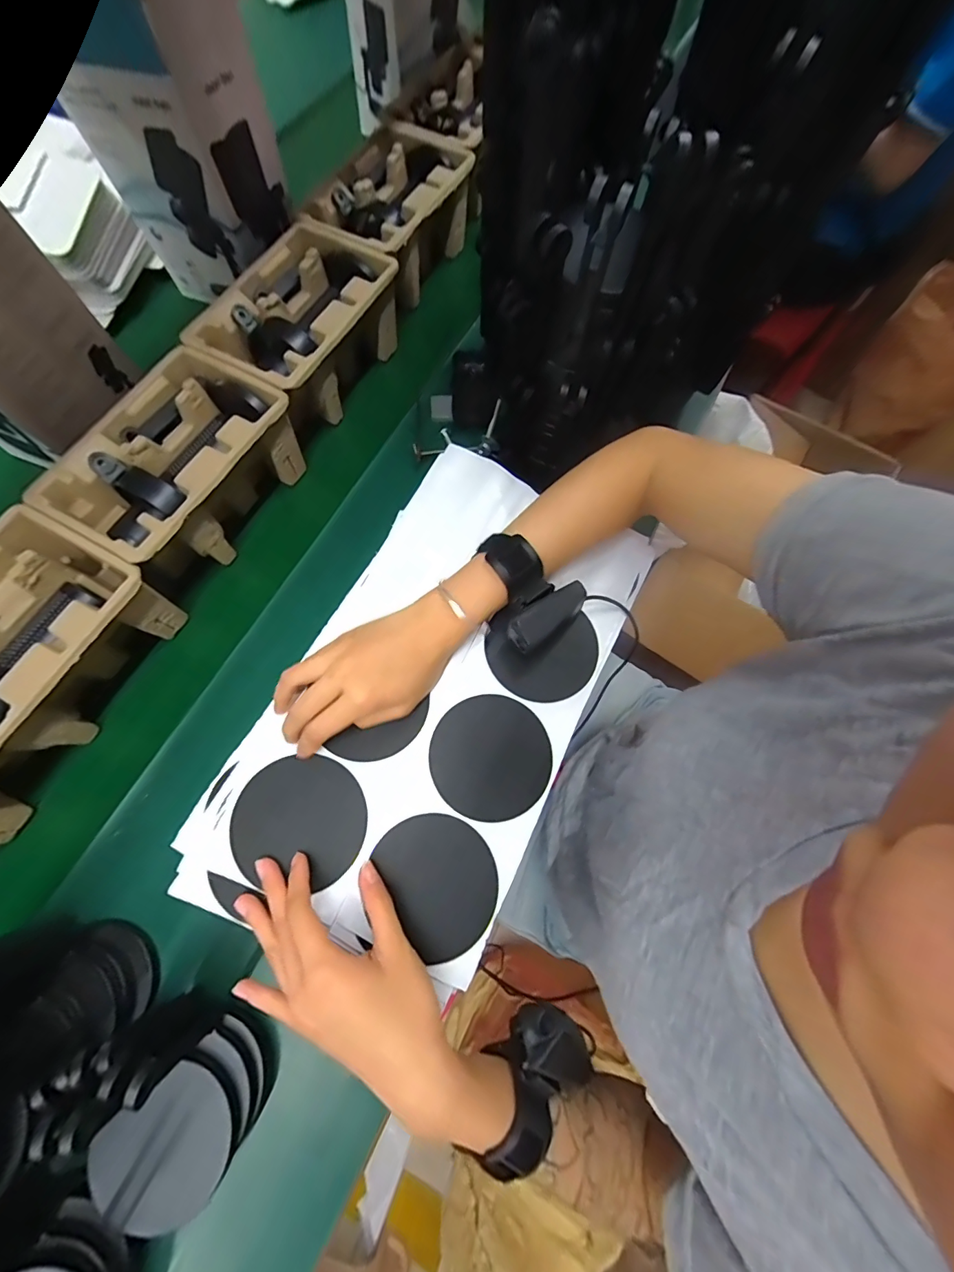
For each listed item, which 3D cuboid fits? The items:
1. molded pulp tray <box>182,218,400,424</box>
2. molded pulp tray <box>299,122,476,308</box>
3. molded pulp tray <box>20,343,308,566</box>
[{"bbox_3d":[-0.215,-0.369,0.550,0.161,0.097,0.221,26,74,7],"label":"molded pulp tray"},{"bbox_3d":[-0.118,-0.565,0.616,0.150,0.100,0.233,25,74,6],"label":"molded pulp tray"},{"bbox_3d":[-0.313,-0.178,0.485,0.141,0.091,0.222,28,74,7],"label":"molded pulp tray"}]

